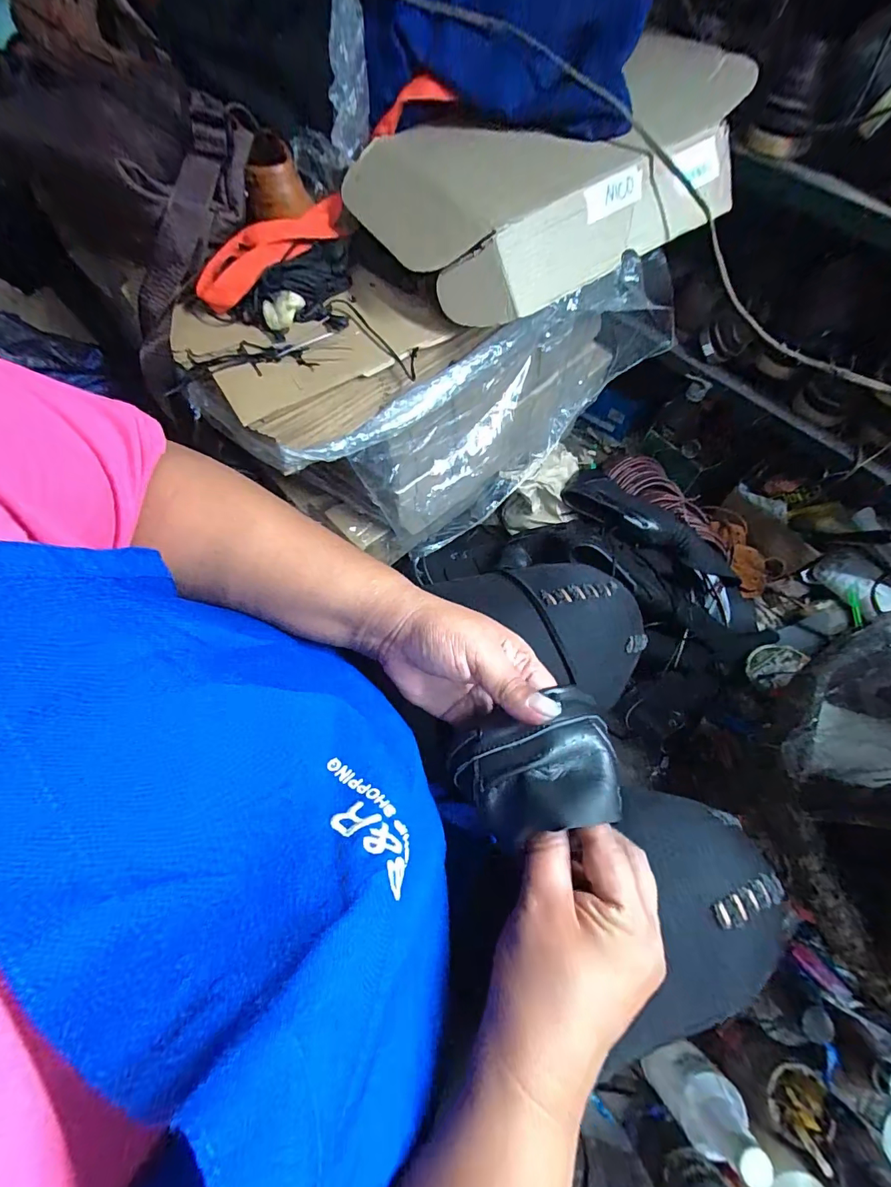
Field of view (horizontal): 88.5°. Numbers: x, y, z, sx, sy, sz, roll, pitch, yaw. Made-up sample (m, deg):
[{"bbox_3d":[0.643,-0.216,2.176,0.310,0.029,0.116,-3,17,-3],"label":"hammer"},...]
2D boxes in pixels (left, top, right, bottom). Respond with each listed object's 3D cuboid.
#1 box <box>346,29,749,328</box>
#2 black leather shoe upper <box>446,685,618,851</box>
[{"bbox_3d":[0.108,-0.414,0.446,0.373,0.077,0.236,-29,68,-10],"label":"box"},{"bbox_3d":[0.053,0.097,0.257,0.093,0.031,0.069,-16,67,-5],"label":"black leather shoe upper"}]

